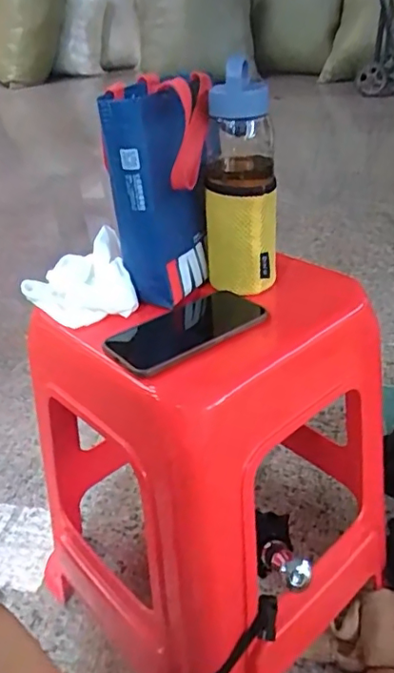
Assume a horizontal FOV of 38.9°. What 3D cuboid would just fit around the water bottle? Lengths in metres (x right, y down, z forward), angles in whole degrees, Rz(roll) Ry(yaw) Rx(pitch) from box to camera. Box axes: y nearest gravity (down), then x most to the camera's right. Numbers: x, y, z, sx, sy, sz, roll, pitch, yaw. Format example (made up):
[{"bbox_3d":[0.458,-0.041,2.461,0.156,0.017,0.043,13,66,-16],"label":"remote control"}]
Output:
[{"bbox_3d":[0.044,-0.157,0.587,0.077,0.218,0.061,-1,32,4],"label":"water bottle"}]

